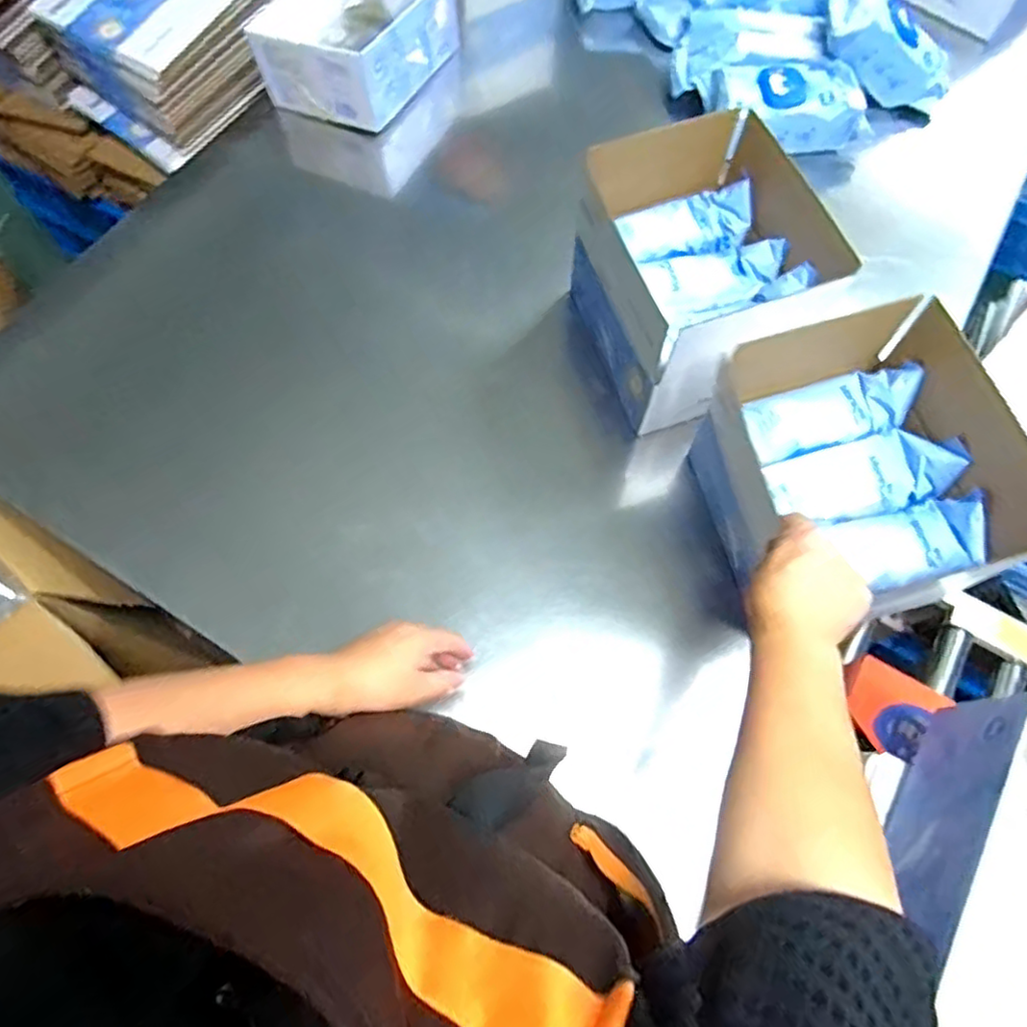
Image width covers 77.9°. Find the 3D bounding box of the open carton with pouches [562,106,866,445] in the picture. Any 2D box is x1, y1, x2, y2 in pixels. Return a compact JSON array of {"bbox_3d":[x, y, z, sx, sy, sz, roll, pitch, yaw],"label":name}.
[{"bbox_3d":[0.200,-0.280,0.745,0.210,0.173,0.275,-16,69,-6],"label":"open carton with pouches"}]

